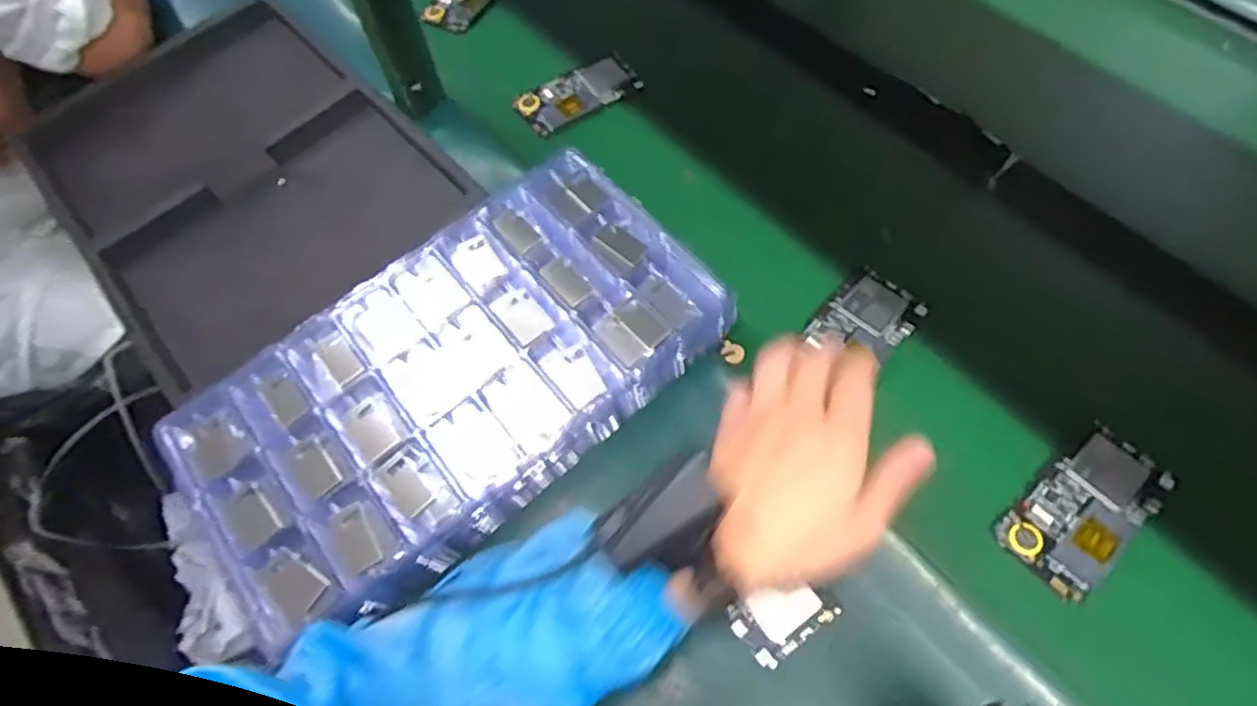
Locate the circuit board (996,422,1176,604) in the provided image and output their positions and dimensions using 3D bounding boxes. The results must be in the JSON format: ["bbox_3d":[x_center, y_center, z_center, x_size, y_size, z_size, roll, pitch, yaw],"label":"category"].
[{"bbox_3d":[0.316,0.107,0.469,0.123,0.009,0.062,-38,65,-16],"label":"circuit board"}]

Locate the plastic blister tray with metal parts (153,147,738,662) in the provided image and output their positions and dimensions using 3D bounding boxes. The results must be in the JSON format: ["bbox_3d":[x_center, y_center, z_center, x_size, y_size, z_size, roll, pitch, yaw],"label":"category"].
[{"bbox_3d":[-0.132,0.018,0.511,0.392,0.046,0.210,-37,64,-16],"label":"plastic blister tray with metal parts"}]

